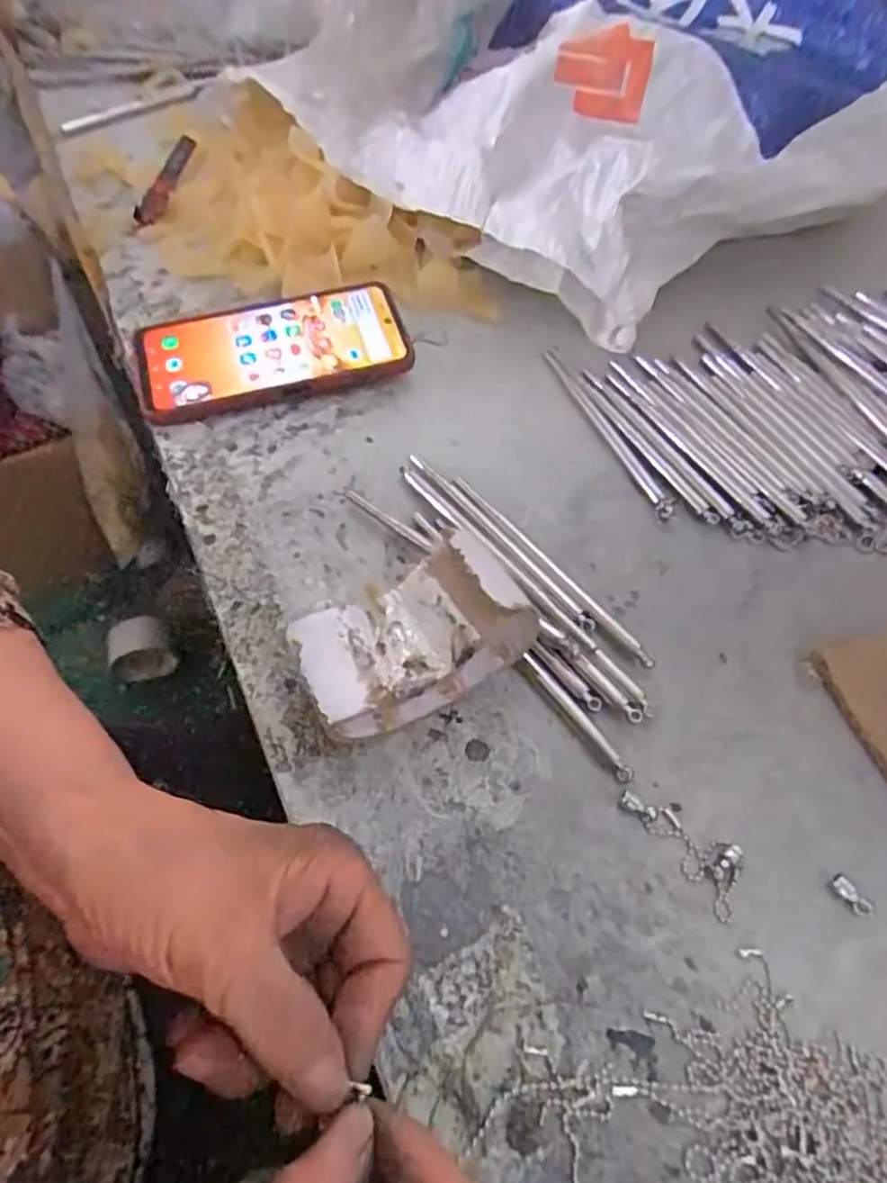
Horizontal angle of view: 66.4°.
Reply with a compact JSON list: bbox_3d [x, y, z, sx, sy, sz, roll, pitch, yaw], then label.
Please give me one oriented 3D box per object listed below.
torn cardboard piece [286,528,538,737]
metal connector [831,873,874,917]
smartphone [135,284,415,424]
[{"bbox_3d":[-0.013,0.022,0.292,0.095,0.066,0.049,-25,61,-17],"label":"torn cardboard piece"},{"bbox_3d":[0.165,0.123,0.272,0.007,0.005,0.017,-36,65,-22],"label":"metal connector"},{"bbox_3d":[-0.104,-0.150,0.419,0.161,0.011,0.073,-15,66,-9],"label":"smartphone"}]

